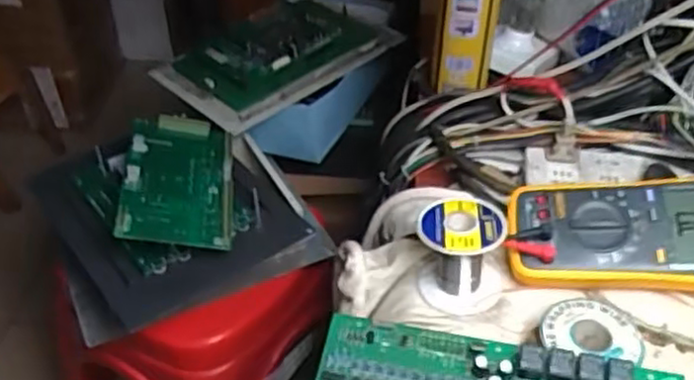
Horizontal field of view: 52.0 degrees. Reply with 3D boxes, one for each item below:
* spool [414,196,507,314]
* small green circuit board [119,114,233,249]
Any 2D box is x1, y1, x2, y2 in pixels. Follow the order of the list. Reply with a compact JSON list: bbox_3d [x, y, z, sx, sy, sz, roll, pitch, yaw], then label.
[{"bbox_3d":[0.086,0.050,0.540,0.064,0.067,0.058,0,41,0],"label":"spool"},{"bbox_3d":[-0.190,-0.013,0.809,0.118,0.014,0.198,8,45,-15],"label":"small green circuit board"}]

